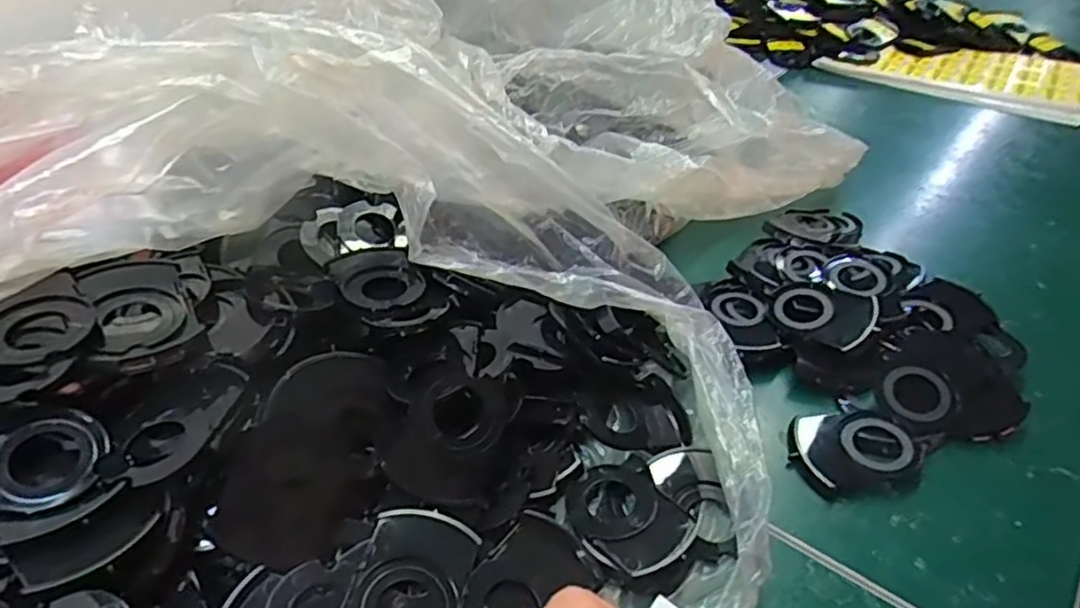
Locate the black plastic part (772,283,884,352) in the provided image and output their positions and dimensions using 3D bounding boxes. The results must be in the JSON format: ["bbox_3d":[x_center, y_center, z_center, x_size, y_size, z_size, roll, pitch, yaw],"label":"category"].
[{"bbox_3d":[0.213,0.008,0.522,0.052,0.028,0.073,-32,48,-33],"label":"black plastic part"}]

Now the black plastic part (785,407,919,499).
[{"bbox_3d":[0.205,0.095,0.444,0.077,0.021,0.058,-5,39,-4],"label":"black plastic part"}]

